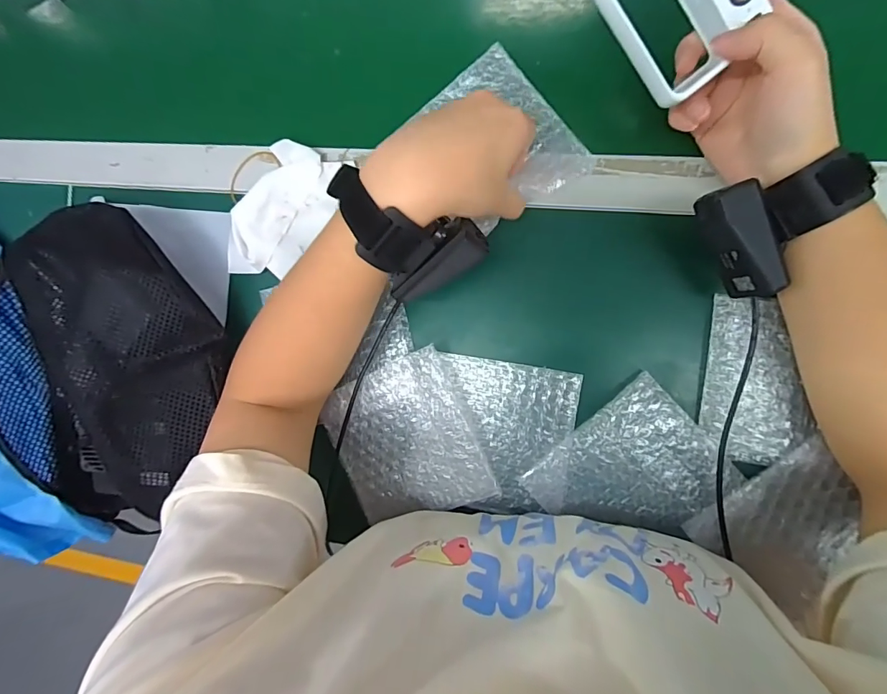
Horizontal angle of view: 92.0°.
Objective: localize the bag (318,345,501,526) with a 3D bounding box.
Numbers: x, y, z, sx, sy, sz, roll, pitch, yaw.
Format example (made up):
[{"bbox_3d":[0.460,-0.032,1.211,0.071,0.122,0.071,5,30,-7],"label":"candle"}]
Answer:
[{"bbox_3d":[-0.033,0.077,0.340,0.115,0.019,0.122,-25,84,7],"label":"bag"}]

